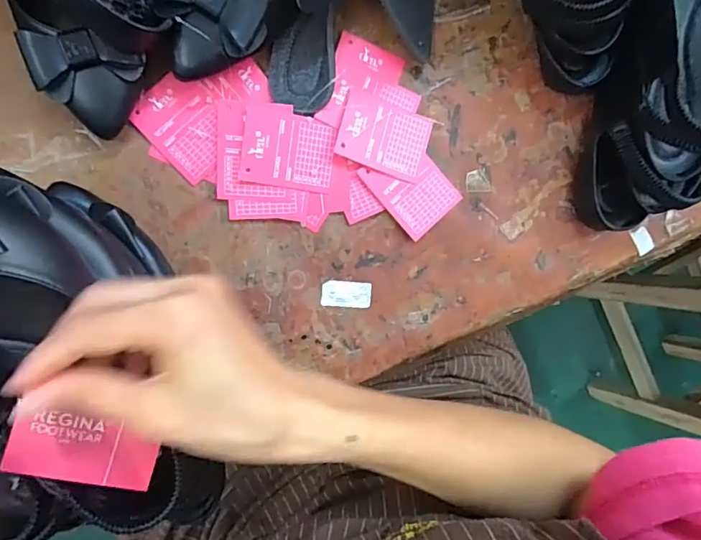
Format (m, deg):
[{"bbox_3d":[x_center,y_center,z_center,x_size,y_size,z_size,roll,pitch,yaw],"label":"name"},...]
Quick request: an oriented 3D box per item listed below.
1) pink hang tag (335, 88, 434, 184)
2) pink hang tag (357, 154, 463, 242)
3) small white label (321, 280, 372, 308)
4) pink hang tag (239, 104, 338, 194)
[{"bbox_3d":[0.027,-0.107,0.404,0.073,0.004,0.054,18,82,-16],"label":"pink hang tag"},{"bbox_3d":[0.050,-0.067,0.411,0.054,0.005,0.071,-41,98,-5],"label":"pink hang tag"},{"bbox_3d":[-0.003,0.020,0.410,0.040,0.004,0.021,4,92,-9],"label":"small white label"},{"bbox_3d":[-0.047,-0.091,0.389,0.070,0.004,0.055,6,96,-17],"label":"pink hang tag"}]

